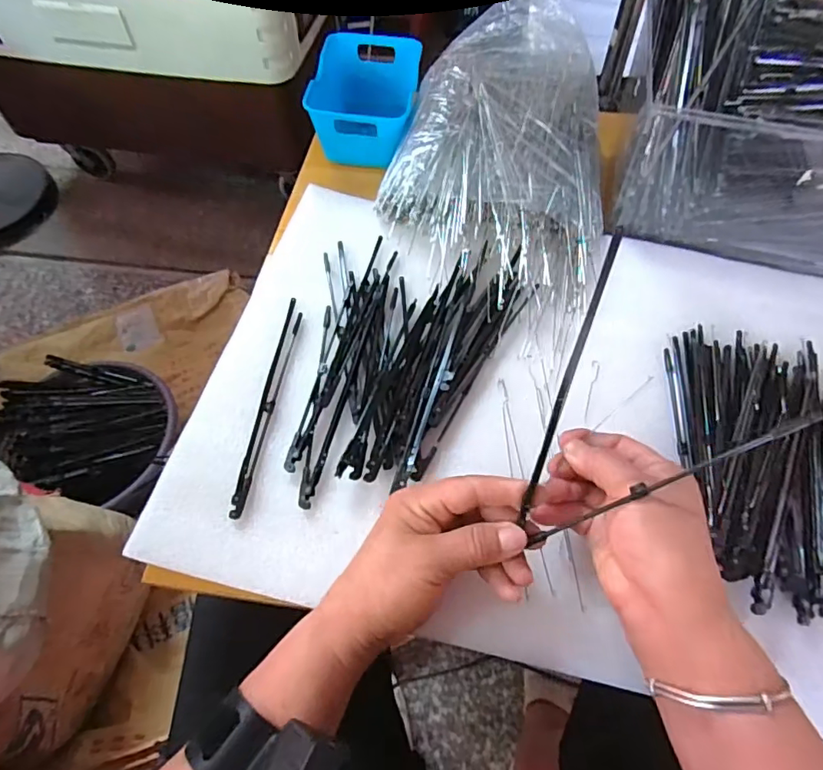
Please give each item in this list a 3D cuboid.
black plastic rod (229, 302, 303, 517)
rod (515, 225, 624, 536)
[{"bbox_3d":[-0.109,0.010,0.404,0.012,0.005,0.187,6,59,3],"label":"black plastic rod"},{"bbox_3d":[0.082,0.001,0.280,0.006,0.165,0.004,17,15,10],"label":"rod"}]

